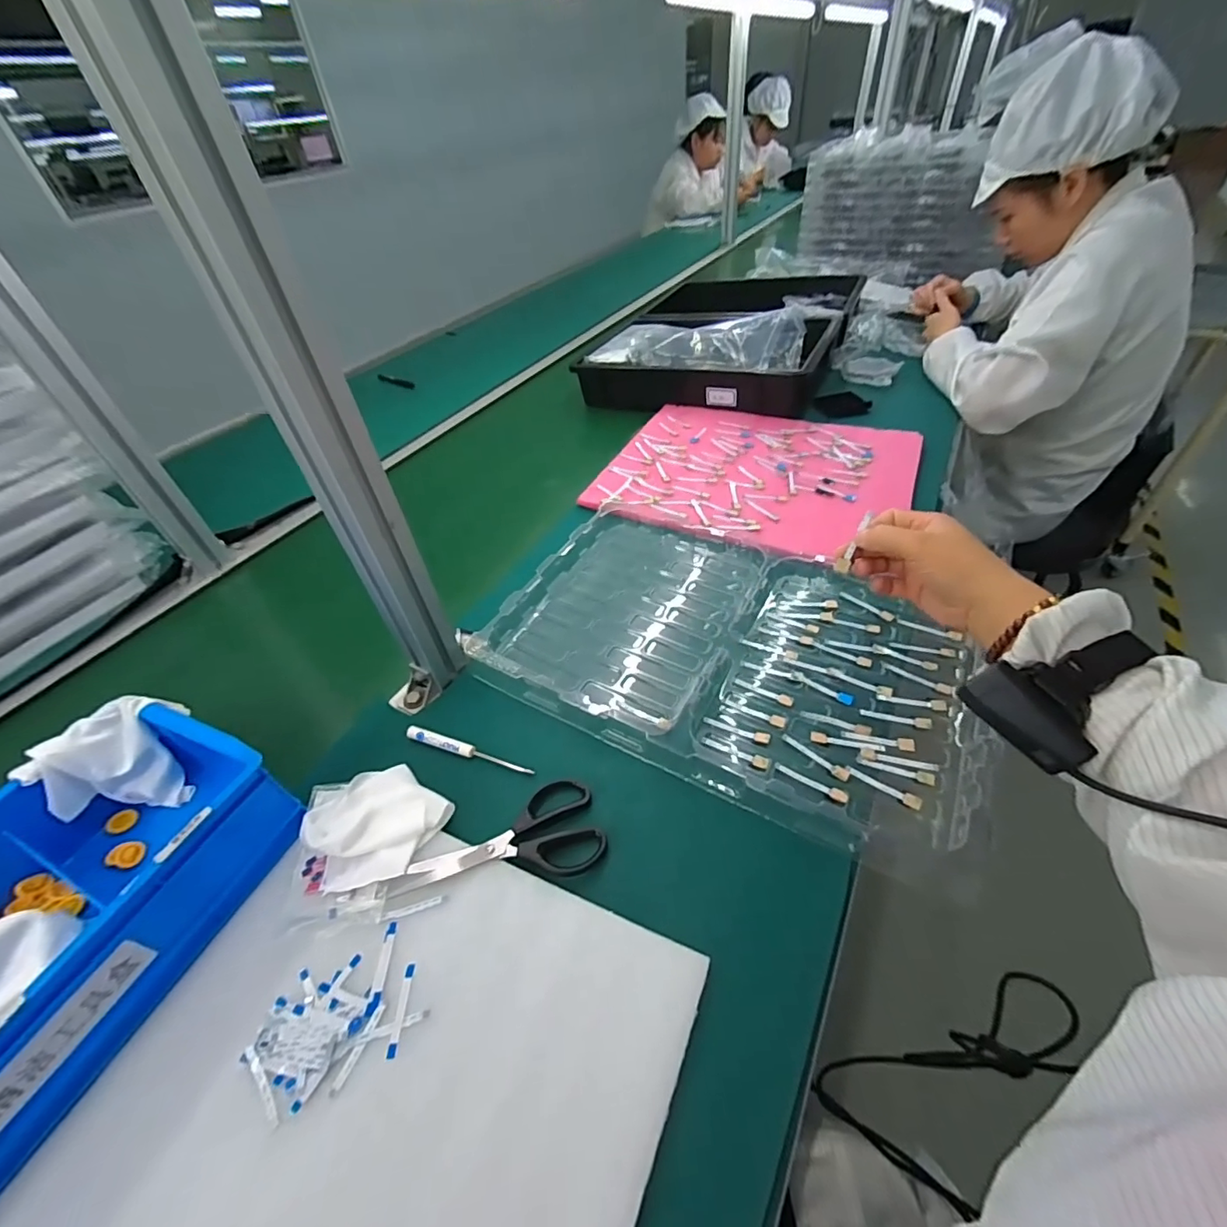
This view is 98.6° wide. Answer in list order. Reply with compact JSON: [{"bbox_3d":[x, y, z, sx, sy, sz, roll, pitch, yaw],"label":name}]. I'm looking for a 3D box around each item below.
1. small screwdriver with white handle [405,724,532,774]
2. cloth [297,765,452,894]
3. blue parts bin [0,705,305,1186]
[{"bbox_3d":[-0.134,0.125,0.486,0.129,0.013,0.015,10,48,17],"label":"small screwdriver with white handle"},{"bbox_3d":[-0.193,0.171,0.430,0.087,0.026,0.097,32,57,32],"label":"cloth"},{"bbox_3d":[-0.429,0.237,0.363,0.219,0.091,0.356,16,50,21],"label":"blue parts bin"}]

